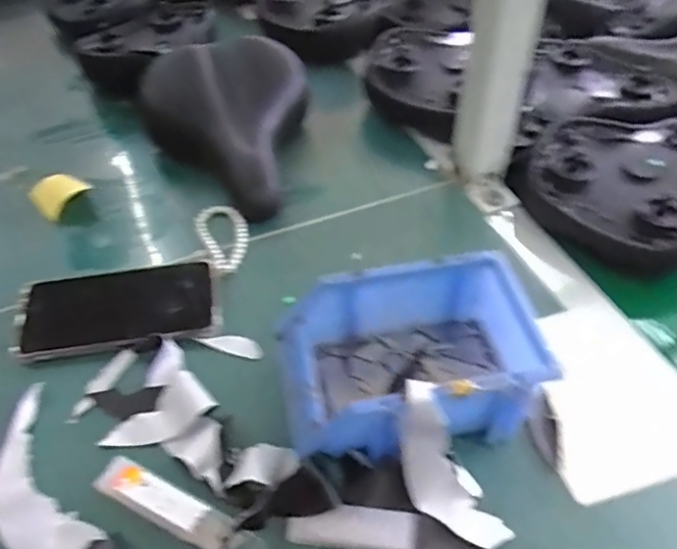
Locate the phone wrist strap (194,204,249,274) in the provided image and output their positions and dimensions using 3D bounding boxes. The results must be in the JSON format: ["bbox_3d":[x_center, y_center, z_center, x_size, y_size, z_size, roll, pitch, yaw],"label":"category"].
[{"bbox_3d":[-0.109,-0.036,0.584,0.047,0.015,0.094,-20,49,-16],"label":"phone wrist strap"}]

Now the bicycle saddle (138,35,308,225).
[{"bbox_3d":[-0.114,-0.181,0.662,0.183,0.092,0.267,-17,48,-14],"label":"bicycle saddle"}]

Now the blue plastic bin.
[{"bbox_3d":[0.056,0.063,0.434,0.180,0.082,0.114,-7,47,-5],"label":"blue plastic bin"}]

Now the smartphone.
[{"bbox_3d":[-0.188,0.029,0.510,0.166,0.013,0.088,-12,52,-8],"label":"smartphone"}]

